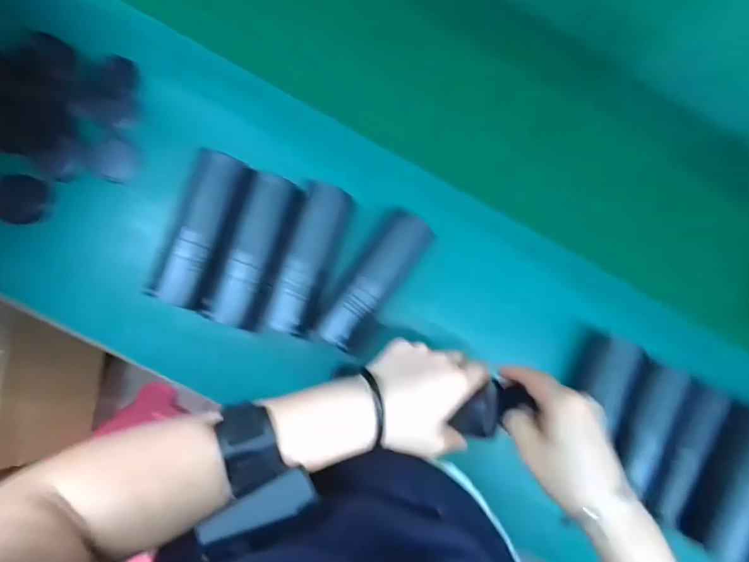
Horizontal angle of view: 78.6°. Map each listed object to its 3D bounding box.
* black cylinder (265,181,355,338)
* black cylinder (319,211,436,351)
[{"bbox_3d":[-0.068,-0.024,0.489,0.049,0.041,0.162,18,84,-5],"label":"black cylinder"},{"bbox_3d":[0.005,0.002,0.508,0.061,0.058,0.158,32,83,-3],"label":"black cylinder"}]

